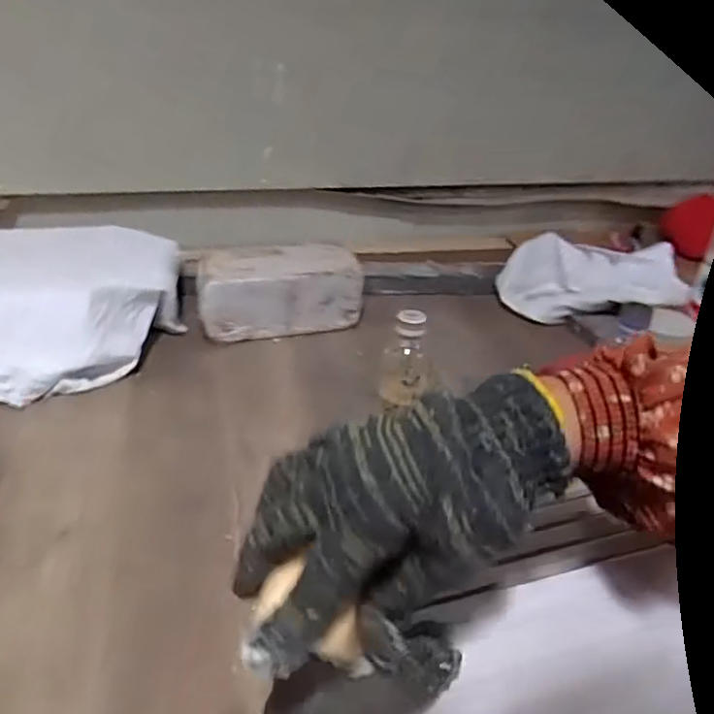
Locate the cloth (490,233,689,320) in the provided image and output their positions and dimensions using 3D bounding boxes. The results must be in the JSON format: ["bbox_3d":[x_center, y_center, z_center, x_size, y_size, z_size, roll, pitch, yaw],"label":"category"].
[{"bbox_3d":[0.364,-0.117,1.028,0.259,0.104,0.124,5,29,6],"label":"cloth"}]

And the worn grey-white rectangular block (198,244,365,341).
[{"bbox_3d":[-0.115,-0.101,0.978,0.240,0.109,0.088,-6,30,-14],"label":"worn grey-white rectangular block"}]

